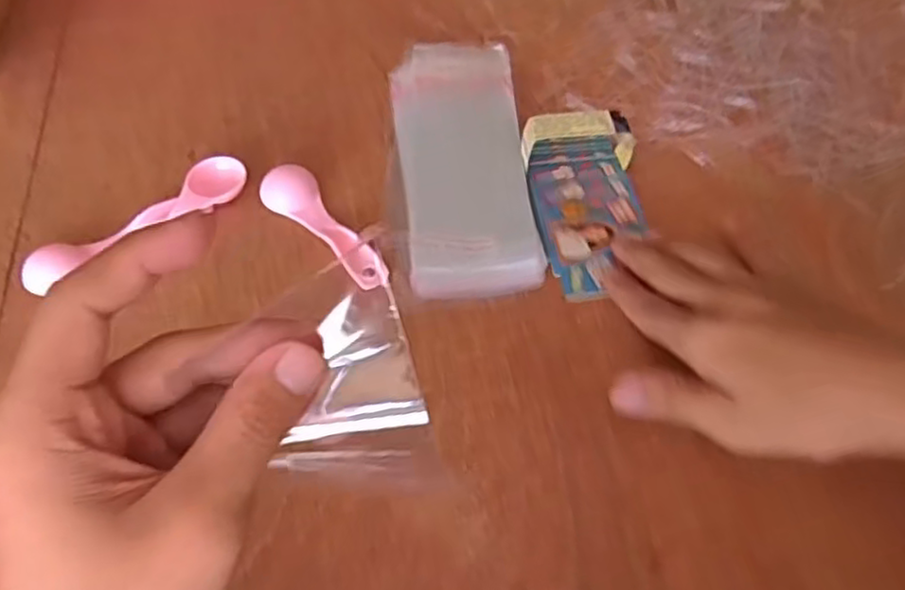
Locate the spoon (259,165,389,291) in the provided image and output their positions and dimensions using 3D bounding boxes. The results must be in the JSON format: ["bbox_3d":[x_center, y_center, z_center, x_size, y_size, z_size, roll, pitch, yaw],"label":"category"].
[{"bbox_3d":[-0.079,-0.041,0.418,0.033,0.009,0.109,-30,57,-18],"label":"spoon"}]

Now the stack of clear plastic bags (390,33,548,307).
[{"bbox_3d":[0.005,-0.089,0.450,0.081,0.019,0.206,-5,53,-1],"label":"stack of clear plastic bags"}]

